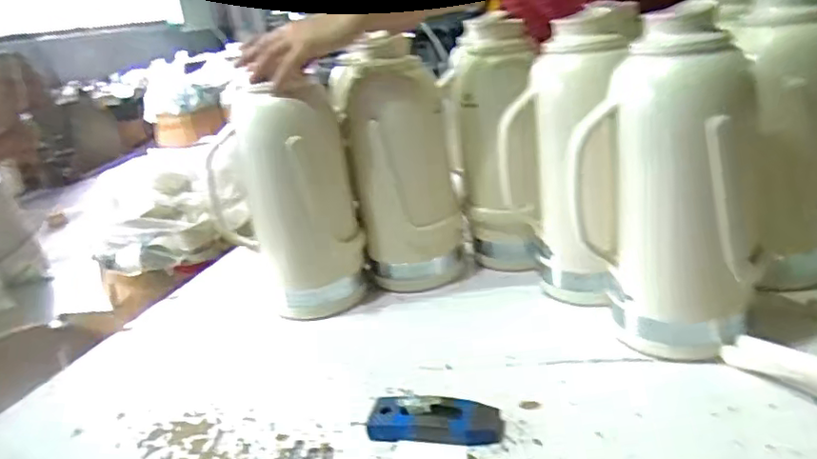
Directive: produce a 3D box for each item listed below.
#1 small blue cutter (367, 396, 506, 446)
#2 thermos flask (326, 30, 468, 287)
[{"bbox_3d":[0.030,0.202,0.646,0.139,0.023,0.056,-3,20,10],"label":"small blue cutter"},{"bbox_3d":[-0.013,-0.096,0.956,0.169,0.385,0.166,-8,20,-2],"label":"thermos flask"}]

